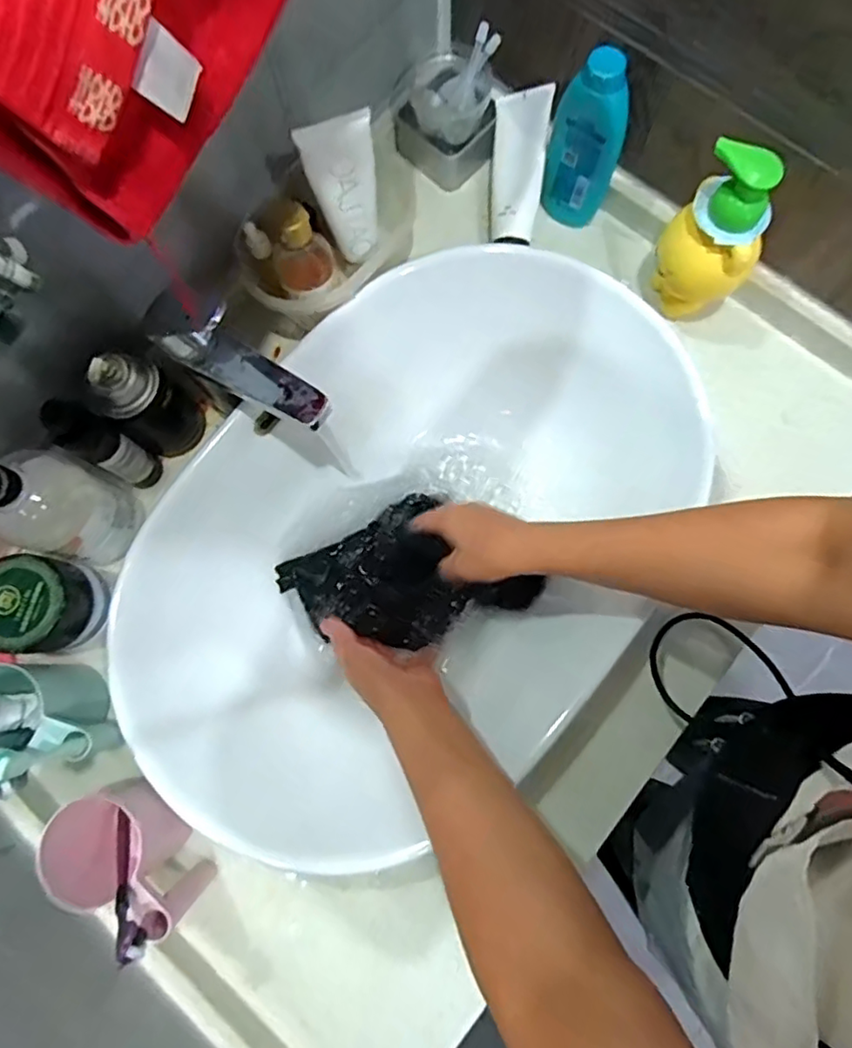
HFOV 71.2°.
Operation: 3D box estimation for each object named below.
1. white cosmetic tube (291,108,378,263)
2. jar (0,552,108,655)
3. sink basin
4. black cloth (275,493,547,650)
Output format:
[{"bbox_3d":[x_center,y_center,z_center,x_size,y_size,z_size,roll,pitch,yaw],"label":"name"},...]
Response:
[{"bbox_3d":[-0.069,-0.287,0.516,0.057,0.131,0.029,-11,77,-1],"label":"white cosmetic tube"},{"bbox_3d":[-0.312,0.065,0.482,0.070,0.057,0.075,0,77,1],"label":"jar"},{"bbox_3d":[-0.013,0.006,0.568,0.559,0.133,0.394,-36,79,-6],"label":"sink basin"},{"bbox_3d":[-0.022,0.055,0.586,0.209,0.055,0.158,-31,78,-5],"label":"black cloth"}]

